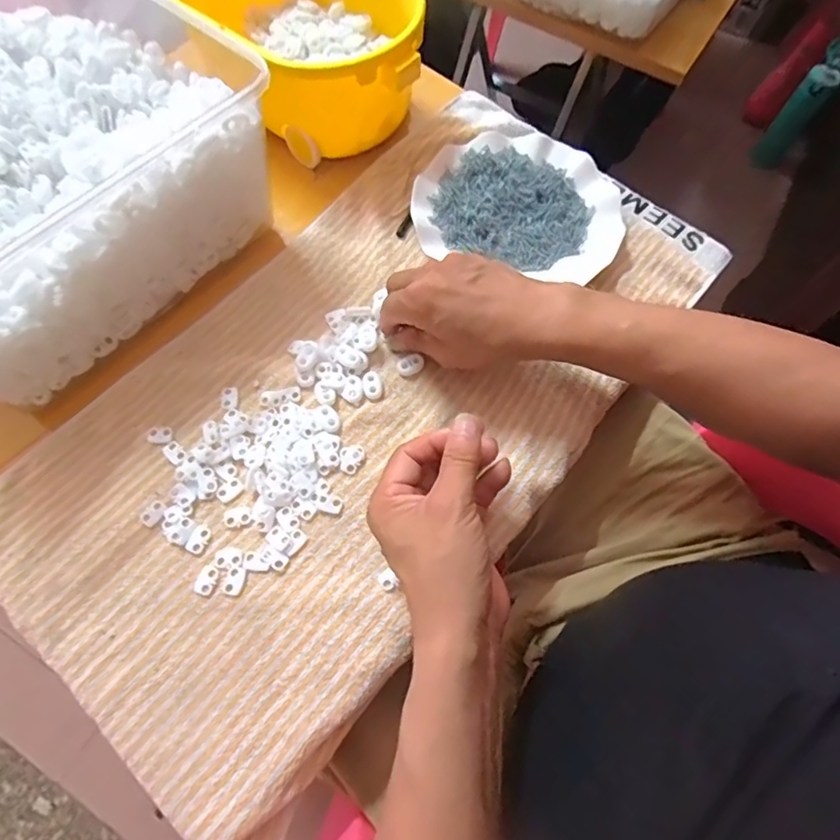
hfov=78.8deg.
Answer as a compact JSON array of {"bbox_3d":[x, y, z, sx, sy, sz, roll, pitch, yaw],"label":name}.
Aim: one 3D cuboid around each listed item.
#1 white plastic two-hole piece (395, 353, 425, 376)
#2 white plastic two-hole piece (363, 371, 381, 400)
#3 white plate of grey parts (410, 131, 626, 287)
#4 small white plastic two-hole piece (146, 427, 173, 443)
[{"bbox_3d":[-0.008,-0.044,0.411,0.022,0.007,0.015,-14,68,-7],"label":"white plastic two-hole piece"},{"bbox_3d":[-0.038,-0.027,0.404,0.014,0.004,0.023,-4,67,-3],"label":"white plastic two-hole piece"},{"bbox_3d":[0.090,-0.203,0.470,0.181,0.021,0.150,8,67,2],"label":"white plate of grey parts"},{"bbox_3d":[-0.197,0.011,0.385,0.020,0.004,0.013,0,67,-2],"label":"small white plastic two-hole piece"}]

